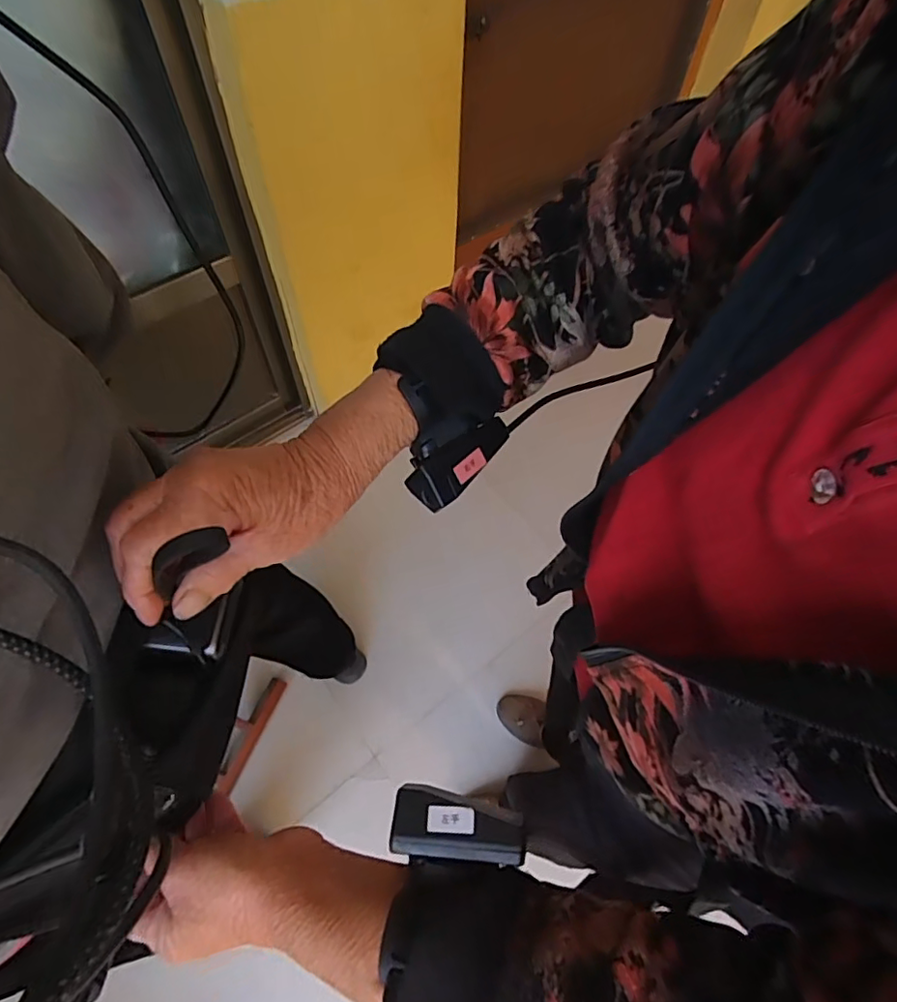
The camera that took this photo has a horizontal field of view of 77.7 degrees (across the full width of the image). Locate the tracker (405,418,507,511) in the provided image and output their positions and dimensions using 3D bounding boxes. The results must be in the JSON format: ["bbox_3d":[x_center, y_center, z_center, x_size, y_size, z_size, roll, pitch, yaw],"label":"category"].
[{"bbox_3d":[0.007,-0.027,0.357,0.068,0.029,0.031,-40,95,-25],"label":"tracker"}]

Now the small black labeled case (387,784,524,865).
[{"bbox_3d":[0.005,0.173,0.294,0.068,0.021,0.031,4,49,12],"label":"small black labeled case"}]

